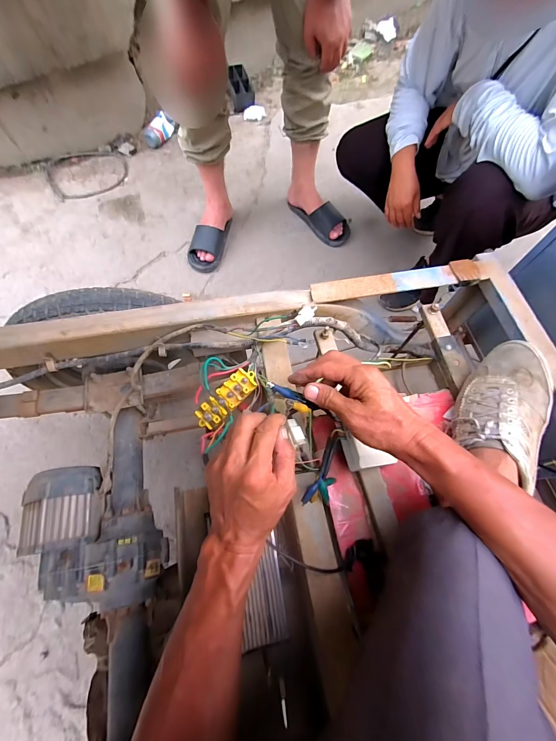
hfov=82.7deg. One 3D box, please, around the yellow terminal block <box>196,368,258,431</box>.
[{"bbox_3d":[-0.076,0.042,0.470,0.103,0.022,0.037,-42,77,-15],"label":"yellow terminal block"}]

